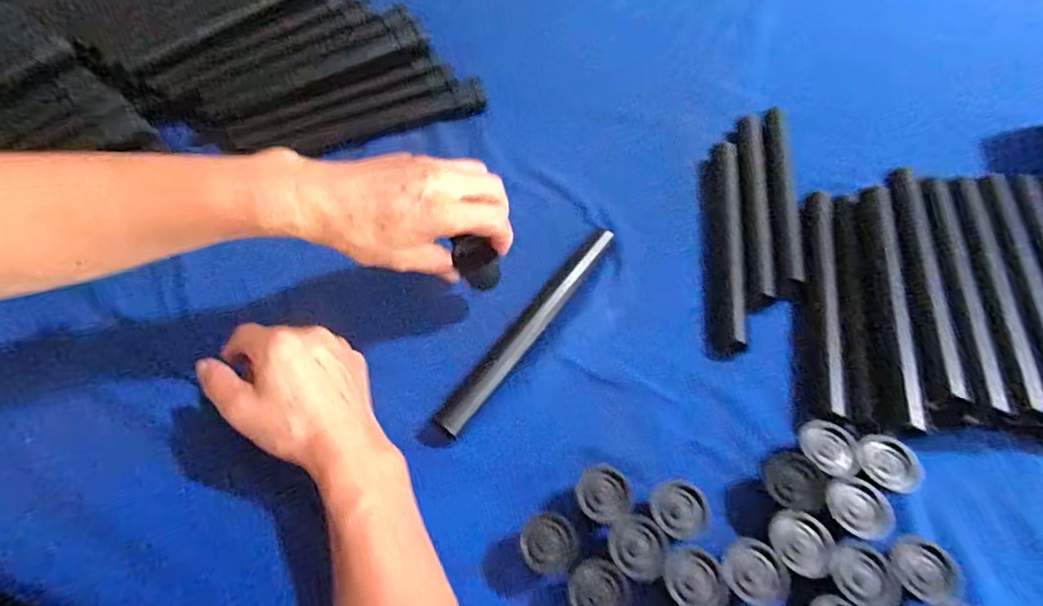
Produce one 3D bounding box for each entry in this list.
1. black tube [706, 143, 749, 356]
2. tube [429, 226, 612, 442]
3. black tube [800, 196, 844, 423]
[{"bbox_3d":[0.189,-0.058,0.482,0.030,0.023,0.221,6,59,5],"label":"black tube"},{"bbox_3d":[0.008,0.017,0.428,0.025,0.016,0.216,33,65,19],"label":"tube"},{"bbox_3d":[0.248,-0.003,0.433,0.028,0.020,0.229,14,60,9],"label":"black tube"}]

